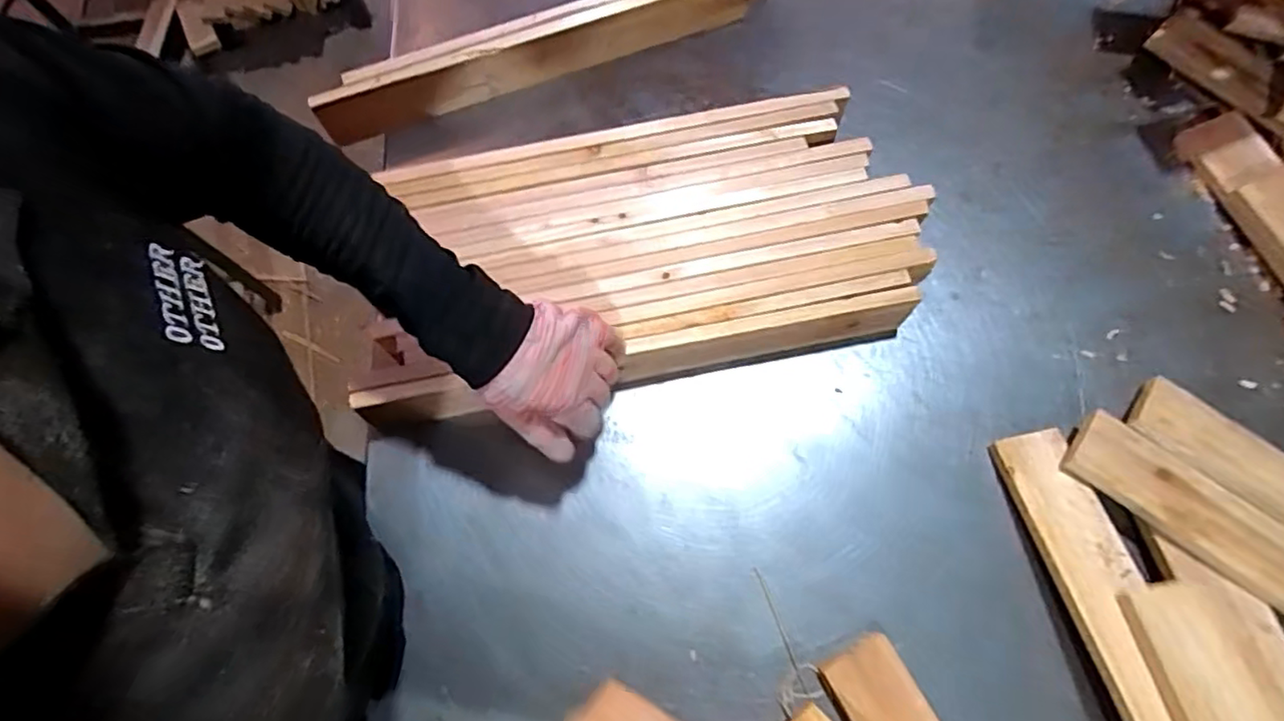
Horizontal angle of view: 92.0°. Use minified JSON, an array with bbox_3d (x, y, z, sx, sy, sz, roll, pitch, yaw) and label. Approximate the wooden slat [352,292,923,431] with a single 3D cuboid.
[{"bbox_3d":[0.001,0.001,0.561,0.489,0.068,0.022,-11,71,-4],"label":"wooden slat"}]

